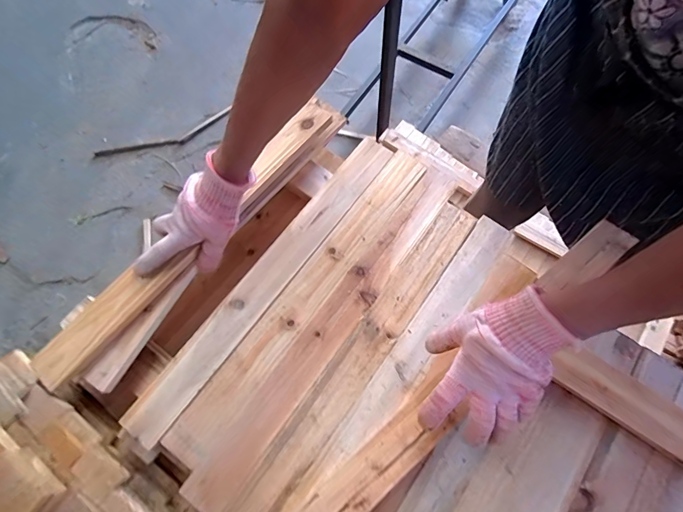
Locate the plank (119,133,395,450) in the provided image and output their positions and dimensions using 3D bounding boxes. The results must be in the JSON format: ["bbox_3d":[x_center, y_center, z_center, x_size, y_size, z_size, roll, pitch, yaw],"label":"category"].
[{"bbox_3d":[-0.092,0.021,0.515,0.053,0.009,0.495,35,75,12],"label":"plank"}]

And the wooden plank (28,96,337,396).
[{"bbox_3d":[-0.192,-0.036,0.513,0.058,0.029,0.497,39,77,9],"label":"wooden plank"}]

